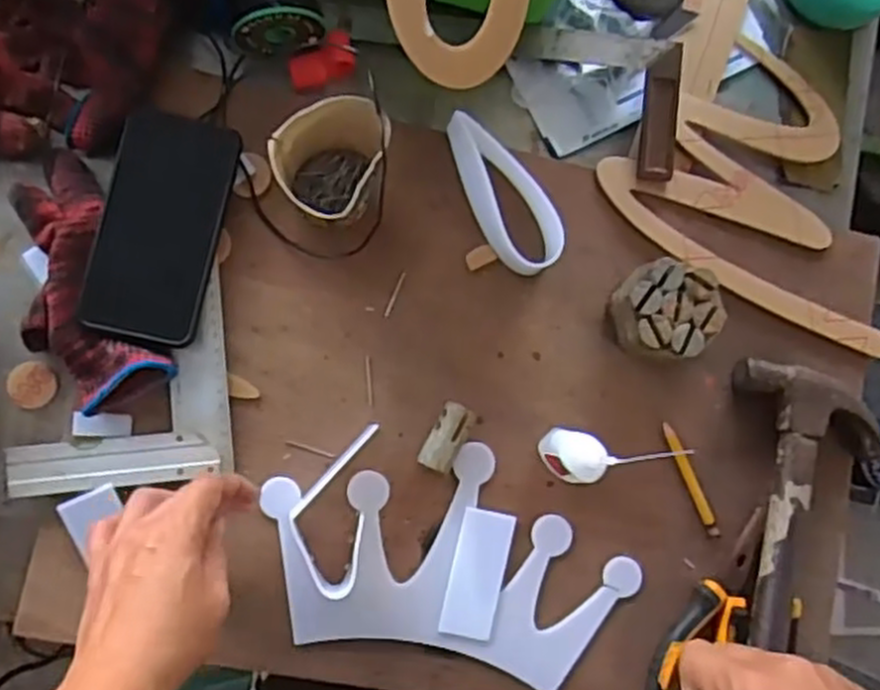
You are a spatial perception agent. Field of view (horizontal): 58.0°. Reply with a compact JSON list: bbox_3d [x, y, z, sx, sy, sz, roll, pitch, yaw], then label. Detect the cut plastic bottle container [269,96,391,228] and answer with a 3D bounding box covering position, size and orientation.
[{"bbox_3d":[-0.075,-0.126,0.559,0.074,0.095,0.071,19,82,-5],"label":"cut plastic bottle container"}]

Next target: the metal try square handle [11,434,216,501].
[{"bbox_3d":[-0.227,0.083,0.558,0.139,0.017,0.033,-4,85,-7],"label":"metal try square handle"}]

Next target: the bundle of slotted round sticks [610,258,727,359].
[{"bbox_3d":[0.170,-0.027,0.604,0.072,0.051,0.072,1,84,-7],"label":"bundle of slotted round sticks"}]

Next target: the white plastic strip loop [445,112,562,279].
[{"bbox_3d":[0.044,-0.113,0.604,0.046,0.046,0.129,-38,89,-9],"label":"white plastic strip loop"}]

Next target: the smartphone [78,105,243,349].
[{"bbox_3d":[-0.196,-0.081,0.556,0.078,0.016,0.155,14,91,-13],"label":"smartphone"}]

